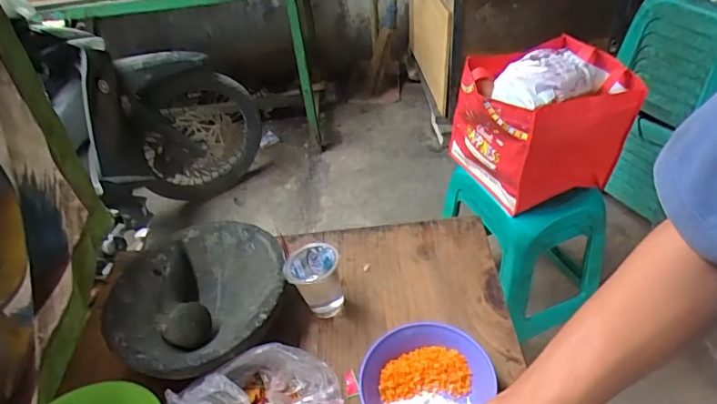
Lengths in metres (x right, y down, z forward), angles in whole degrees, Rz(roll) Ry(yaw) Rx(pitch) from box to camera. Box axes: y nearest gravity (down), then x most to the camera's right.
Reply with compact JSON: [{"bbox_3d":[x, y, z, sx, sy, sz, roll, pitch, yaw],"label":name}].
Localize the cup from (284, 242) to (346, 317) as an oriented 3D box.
[{"bbox_3d":[-0.059,0.107,0.684,0.069,0.085,0.065,-2,43,2],"label":"cup"}]

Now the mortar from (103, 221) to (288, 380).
[{"bbox_3d":[-0.220,0.121,0.685,0.239,0.067,0.252,-13,43,-9],"label":"mortar"}]

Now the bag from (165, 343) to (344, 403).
[{"bbox_3d":[-0.124,0.226,0.580,0.184,0.066,0.108,-17,44,-13],"label":"bag"}]

